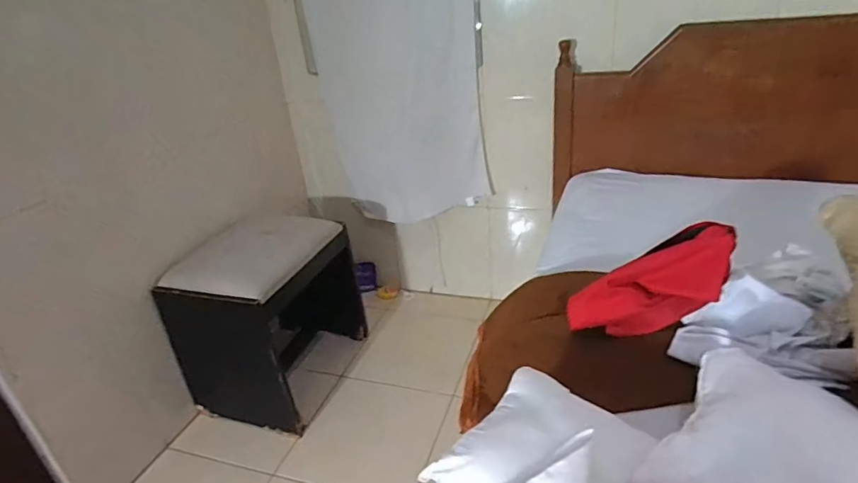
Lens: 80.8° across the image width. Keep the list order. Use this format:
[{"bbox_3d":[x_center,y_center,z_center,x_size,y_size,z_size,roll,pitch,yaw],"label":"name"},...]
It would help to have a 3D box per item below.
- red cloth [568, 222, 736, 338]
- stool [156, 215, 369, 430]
[{"bbox_3d":[0.369,0.079,0.825,0.273,0.109,0.107,-32,25,11],"label":"red cloth"},{"bbox_3d":[-0.509,0.253,1.667,0.371,0.551,0.540,3,29,18],"label":"stool"}]

